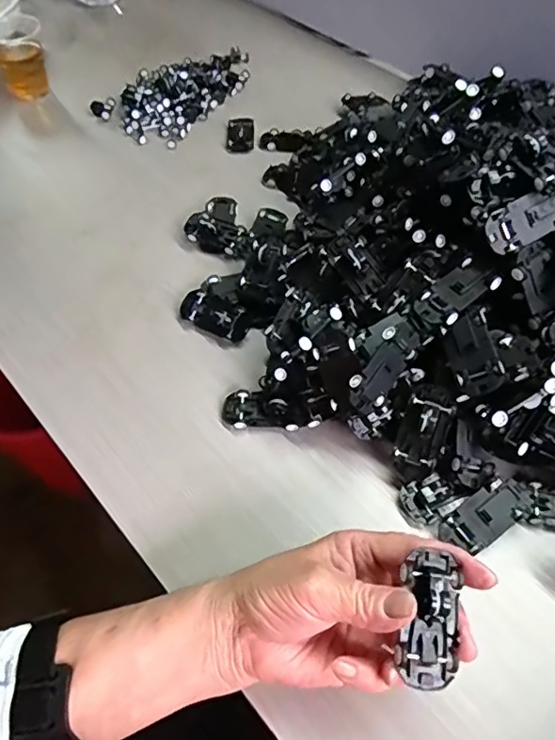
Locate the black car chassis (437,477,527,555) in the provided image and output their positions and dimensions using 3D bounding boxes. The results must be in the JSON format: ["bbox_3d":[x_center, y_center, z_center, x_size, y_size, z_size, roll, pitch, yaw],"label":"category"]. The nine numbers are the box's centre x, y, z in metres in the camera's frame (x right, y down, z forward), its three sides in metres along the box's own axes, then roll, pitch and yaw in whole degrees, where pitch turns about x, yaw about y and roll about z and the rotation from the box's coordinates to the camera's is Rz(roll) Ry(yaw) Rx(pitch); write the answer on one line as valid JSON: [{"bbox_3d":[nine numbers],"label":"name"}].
[{"bbox_3d":[0.142,0.097,0.368,0.067,0.016,0.030,-30,60,-19],"label":"black car chassis"}]

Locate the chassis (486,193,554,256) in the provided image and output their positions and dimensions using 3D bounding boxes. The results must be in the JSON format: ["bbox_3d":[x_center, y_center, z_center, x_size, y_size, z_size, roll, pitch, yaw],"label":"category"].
[{"bbox_3d":[0.169,-0.101,0.365,0.063,0.004,0.030,-29,100,-1],"label":"chassis"}]

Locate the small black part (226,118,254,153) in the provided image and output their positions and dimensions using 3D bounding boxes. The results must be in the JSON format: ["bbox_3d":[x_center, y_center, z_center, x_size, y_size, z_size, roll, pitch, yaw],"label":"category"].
[{"bbox_3d":[-0.044,-0.277,0.644,0.032,0.008,0.064,-1,55,0],"label":"small black part"}]

